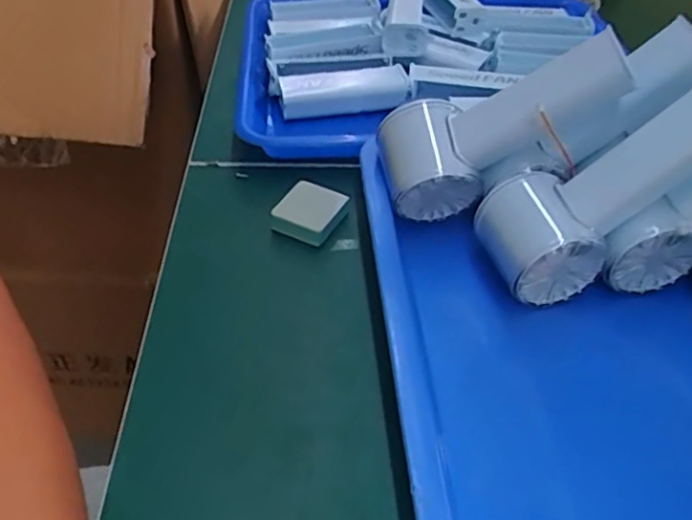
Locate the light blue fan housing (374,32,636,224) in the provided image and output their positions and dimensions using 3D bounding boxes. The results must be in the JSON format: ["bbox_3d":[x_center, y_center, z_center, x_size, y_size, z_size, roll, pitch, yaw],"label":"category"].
[{"bbox_3d":[0.091,-0.075,0.357,0.148,0.064,0.054,-25,38,28],"label":"light blue fan housing"}]

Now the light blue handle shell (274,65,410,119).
[{"bbox_3d":[-0.002,-0.132,0.474,0.096,0.021,0.035,-3,46,-8],"label":"light blue handle shell"}]

